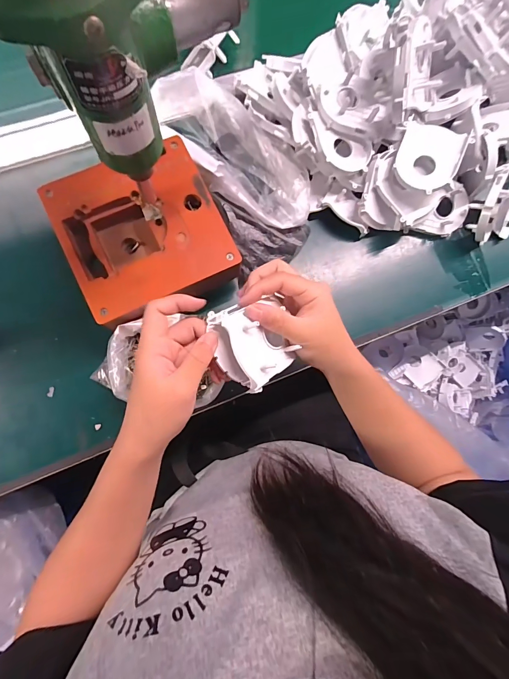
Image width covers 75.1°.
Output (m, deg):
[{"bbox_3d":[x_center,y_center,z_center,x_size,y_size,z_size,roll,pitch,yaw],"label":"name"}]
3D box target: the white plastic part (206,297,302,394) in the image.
[{"bbox_3d":[-0.003,0.005,0.290,0.069,0.030,0.071,-22,94,-42],"label":"white plastic part"}]

